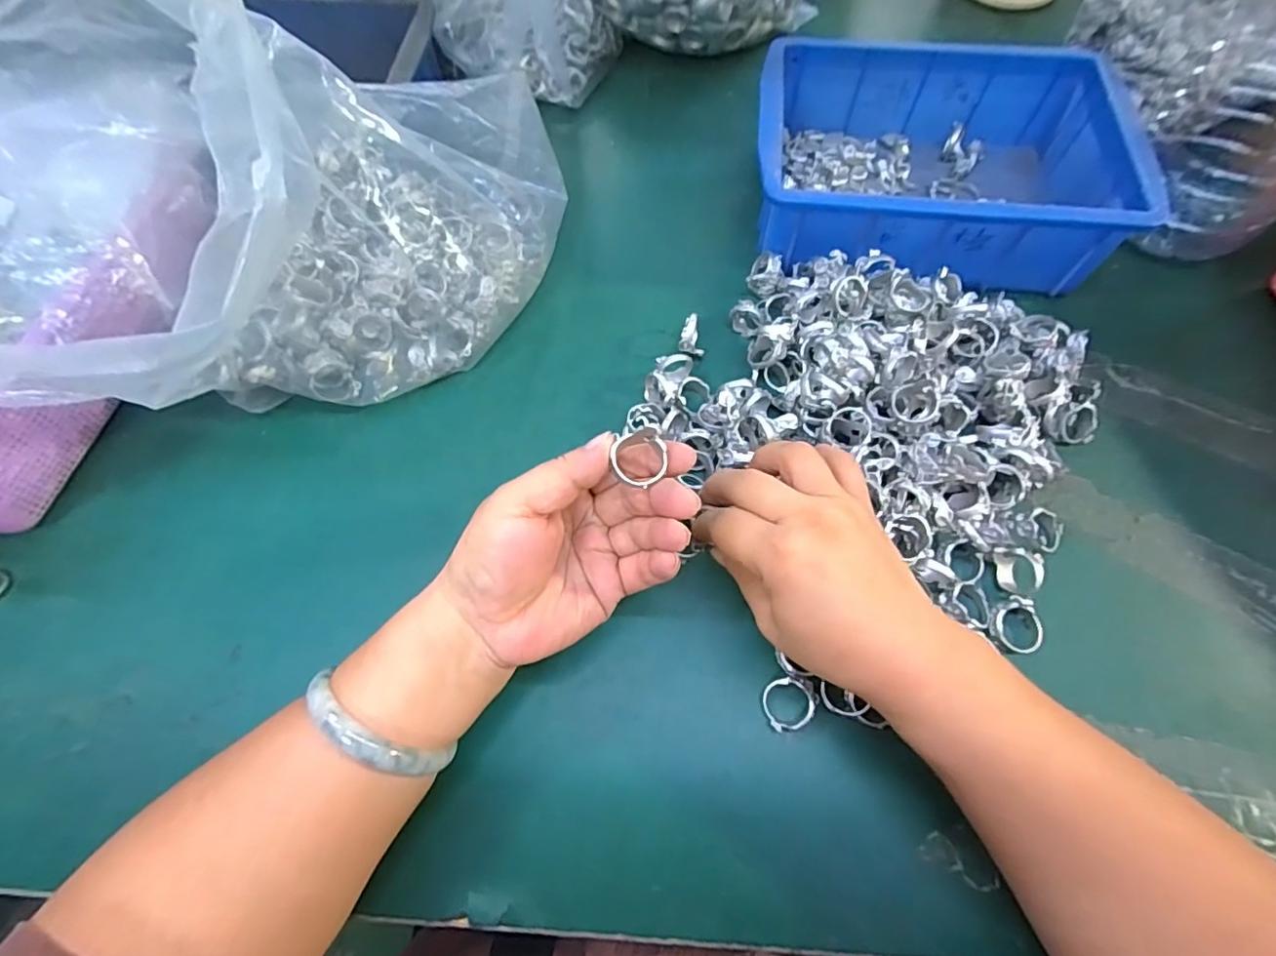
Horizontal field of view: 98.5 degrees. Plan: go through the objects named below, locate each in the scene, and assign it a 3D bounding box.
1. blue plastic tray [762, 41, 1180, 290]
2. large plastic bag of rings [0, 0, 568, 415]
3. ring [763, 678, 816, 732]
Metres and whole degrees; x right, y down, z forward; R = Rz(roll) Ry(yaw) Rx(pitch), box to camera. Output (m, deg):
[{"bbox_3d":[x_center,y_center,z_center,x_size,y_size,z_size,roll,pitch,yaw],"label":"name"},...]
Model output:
[{"bbox_3d":[0.206,-0.227,0.401,0.234,0.075,0.170,6,66,3],"label":"blue plastic tray"},{"bbox_3d":[-0.192,-0.170,0.309,0.281,0.195,0.270,-8,66,-3],"label":"large plastic bag of rings"},{"bbox_3d":[0.075,0.114,0.276,0.025,0.009,0.027,-3,82,23],"label":"ring"}]

